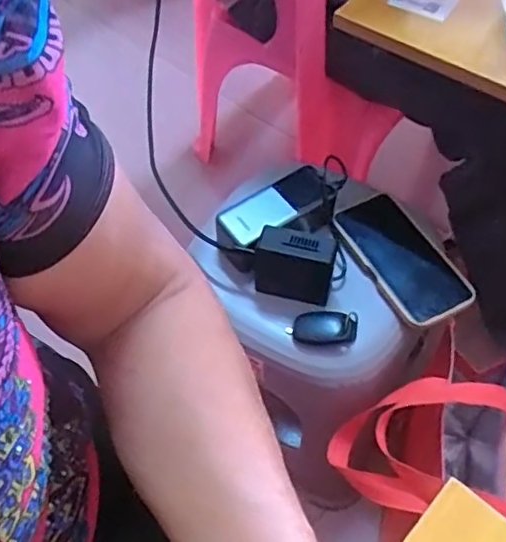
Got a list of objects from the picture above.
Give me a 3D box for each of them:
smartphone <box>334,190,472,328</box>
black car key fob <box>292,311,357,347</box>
[{"bbox_3d":[0.155,-0.016,0.657,0.084,0.012,0.168,-28,56,-12],"label":"smartphone"},{"bbox_3d":[0.072,0.059,0.612,0.062,0.024,0.032,6,55,6],"label":"black car key fob"}]

